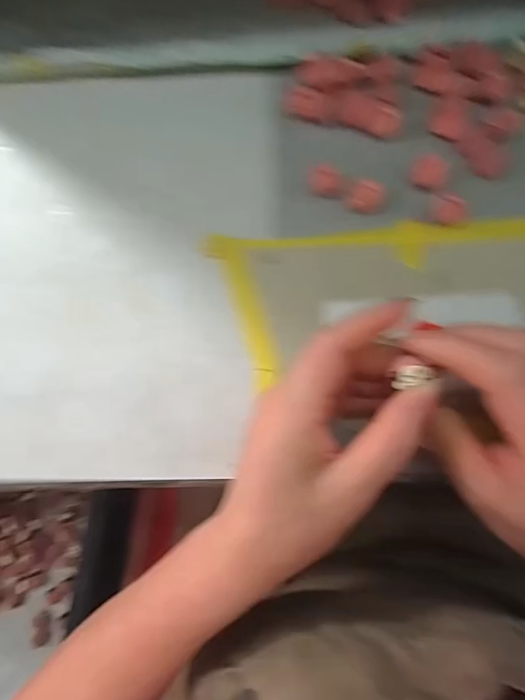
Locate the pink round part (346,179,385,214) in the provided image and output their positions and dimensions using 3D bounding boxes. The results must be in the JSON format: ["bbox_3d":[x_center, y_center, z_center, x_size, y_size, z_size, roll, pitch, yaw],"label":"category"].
[{"bbox_3d":[0.067,-0.098,0.267,0.023,0.009,0.019,22,84,7],"label":"pink round part"}]

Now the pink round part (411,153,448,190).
[{"bbox_3d":[0.106,-0.113,0.260,0.021,0.004,0.021,-1,82,4],"label":"pink round part"}]

